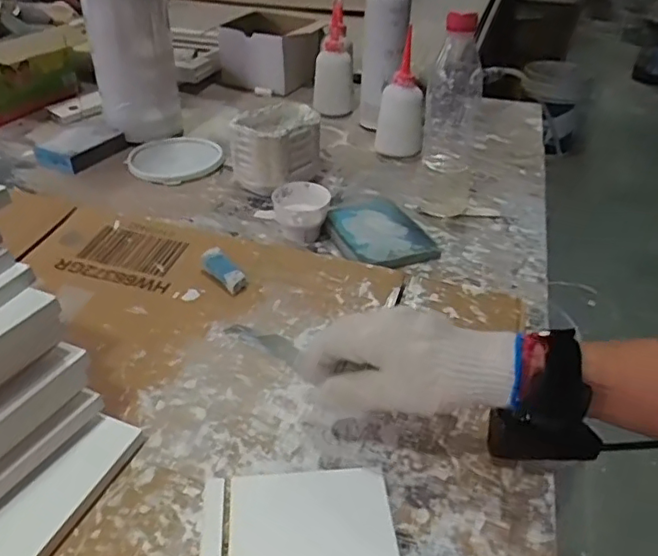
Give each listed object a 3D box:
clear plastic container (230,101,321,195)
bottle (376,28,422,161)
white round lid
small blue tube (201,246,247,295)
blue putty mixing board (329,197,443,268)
[{"bbox_3d":[-0.064,-0.162,0.759,0.082,0.089,0.115,20,40,25],"label":"clear plastic container"},{"bbox_3d":[0.101,-0.248,0.833,0.063,0.146,0.057,4,36,2],"label":"bottle"},{"bbox_3d":[-0.210,-0.161,0.819,0.123,0.016,0.138,-5,37,-10],"label":"white round lid"},{"bbox_3d":[-0.105,-0.008,0.589,0.019,0.022,0.062,-26,44,-32],"label":"small blue tube"},{"bbox_3d":[0.057,-0.053,0.671,0.088,0.014,0.127,-14,38,-20],"label":"blue putty mixing board"}]

